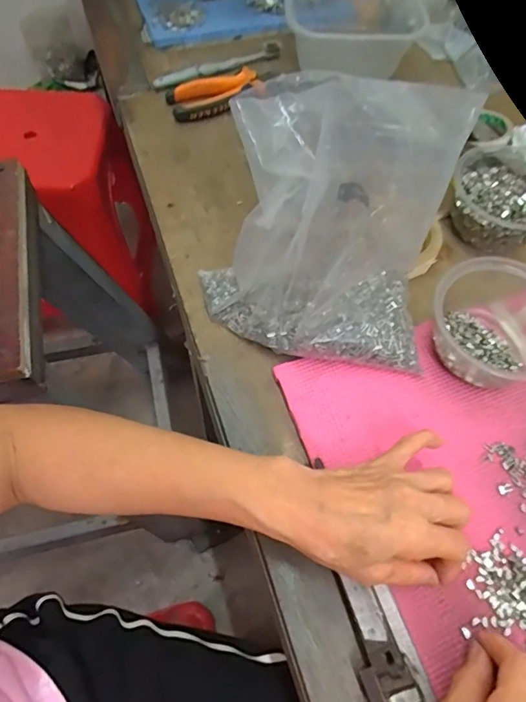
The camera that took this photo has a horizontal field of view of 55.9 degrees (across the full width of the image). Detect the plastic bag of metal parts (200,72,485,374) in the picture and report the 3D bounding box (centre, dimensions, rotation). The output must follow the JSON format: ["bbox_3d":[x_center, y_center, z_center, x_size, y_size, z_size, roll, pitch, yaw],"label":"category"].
[{"bbox_3d":[0.054,-0.097,0.403,0.205,0.180,0.148,21,64,10],"label":"plastic bag of metal parts"}]

